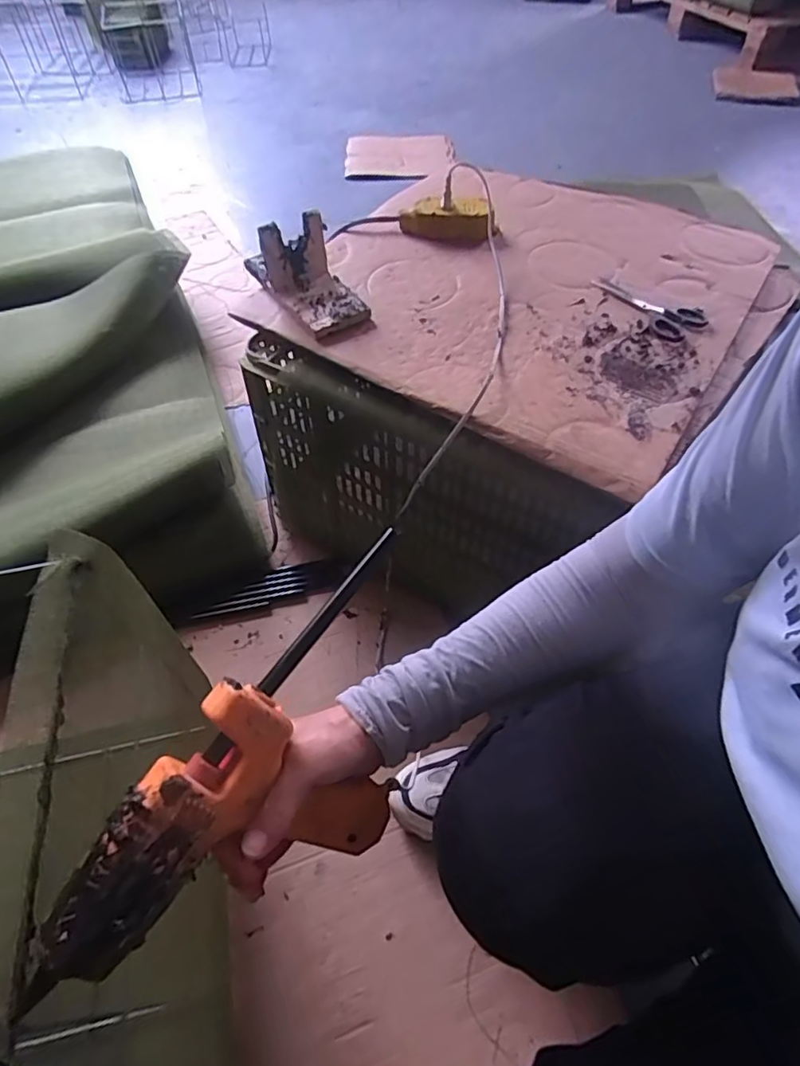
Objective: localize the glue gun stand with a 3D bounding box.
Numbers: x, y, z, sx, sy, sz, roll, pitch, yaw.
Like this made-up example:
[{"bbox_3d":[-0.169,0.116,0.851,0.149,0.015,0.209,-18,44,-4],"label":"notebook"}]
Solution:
[{"bbox_3d":[-0.118,-0.335,0.725,0.085,0.078,0.191,-31,60,-20],"label":"glue gun stand"}]

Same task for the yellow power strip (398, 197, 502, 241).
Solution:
[{"bbox_3d":[0.071,-0.450,0.829,0.141,0.044,0.055,9,55,6],"label":"yellow power strip"}]

